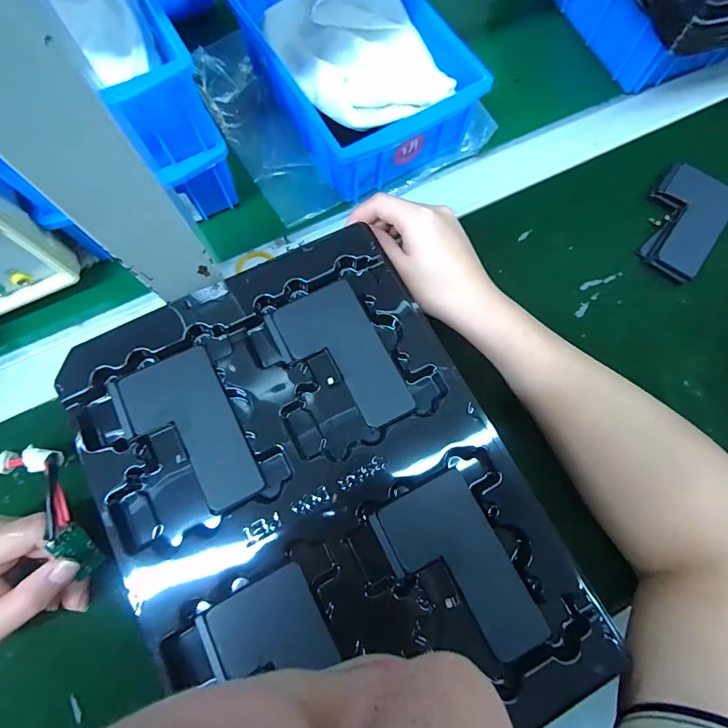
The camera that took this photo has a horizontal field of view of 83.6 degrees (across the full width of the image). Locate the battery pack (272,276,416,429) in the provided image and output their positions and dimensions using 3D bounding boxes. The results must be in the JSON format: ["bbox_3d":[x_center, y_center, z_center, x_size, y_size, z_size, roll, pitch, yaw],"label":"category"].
[{"bbox_3d":[-0.013,-0.003,0.251,0.053,0.004,0.093,-28,76,-7],"label":"battery pack"}]

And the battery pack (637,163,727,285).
[{"bbox_3d":[0.262,-0.118,0.335,0.059,0.014,0.099,36,77,9],"label":"battery pack"}]

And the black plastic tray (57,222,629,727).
[{"bbox_3d":[-0.022,0.071,0.227,0.212,0.014,0.277,-27,76,-7],"label":"black plastic tray"}]

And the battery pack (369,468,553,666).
[{"bbox_3d":[0.052,0.112,0.220,0.057,0.004,0.096,-29,76,-8],"label":"battery pack"}]

